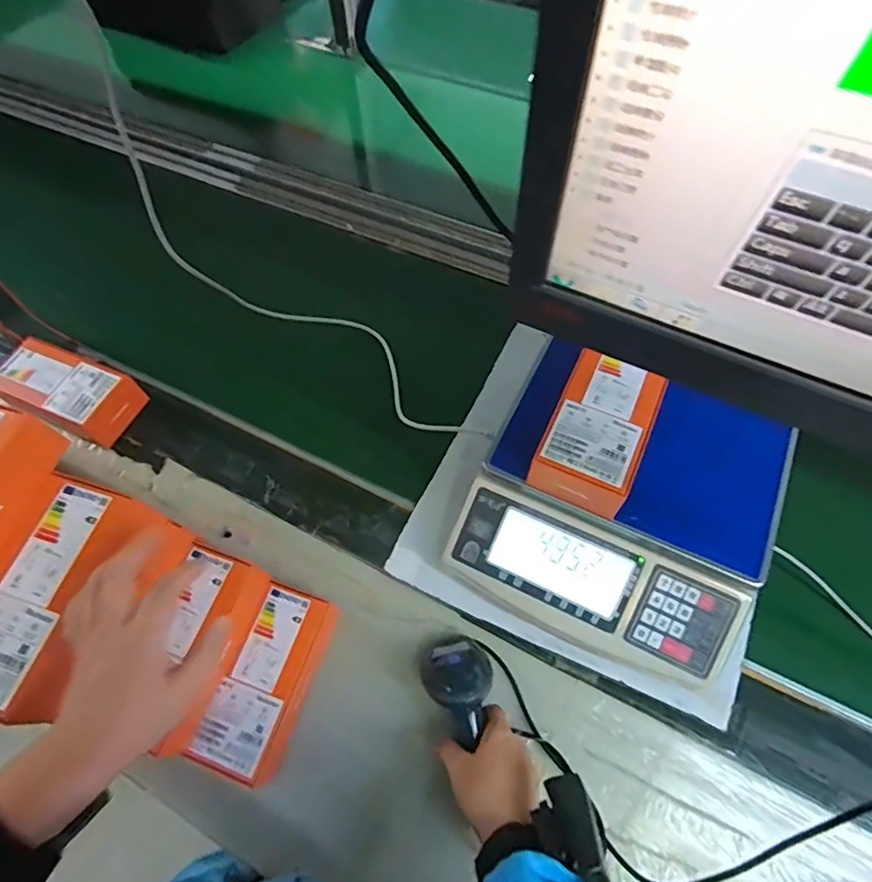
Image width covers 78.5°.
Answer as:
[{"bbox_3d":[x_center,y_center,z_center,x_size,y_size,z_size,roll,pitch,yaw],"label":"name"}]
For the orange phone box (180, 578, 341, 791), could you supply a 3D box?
[{"bbox_3d":[-0.171,0.246,0.557,0.083,0.056,0.174,19,64,9],"label":"orange phone box"}]

